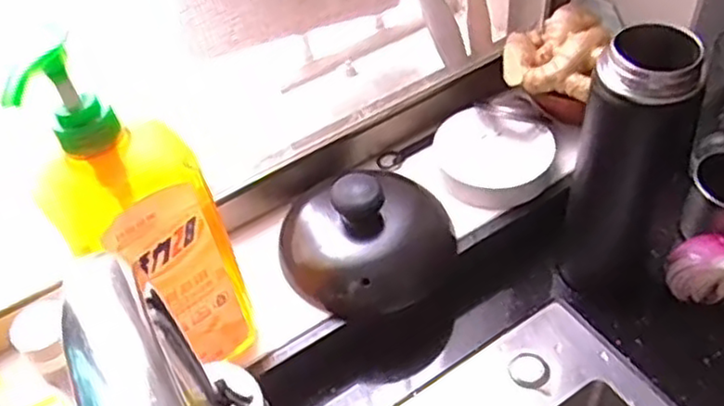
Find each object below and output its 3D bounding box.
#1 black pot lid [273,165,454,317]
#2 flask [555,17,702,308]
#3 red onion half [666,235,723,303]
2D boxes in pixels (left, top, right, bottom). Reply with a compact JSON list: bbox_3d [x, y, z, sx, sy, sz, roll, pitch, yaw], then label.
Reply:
[{"bbox_3d":[0.004,0.017,0.577,0.146,0.087,0.124,-7,43,-3],"label":"black pot lid"},{"bbox_3d":[0.202,-0.021,0.523,0.074,0.246,0.063,19,48,23],"label":"flask"},{"bbox_3d":[0.299,0.057,0.574,0.083,0.049,0.039,3,44,8],"label":"red onion half"}]

